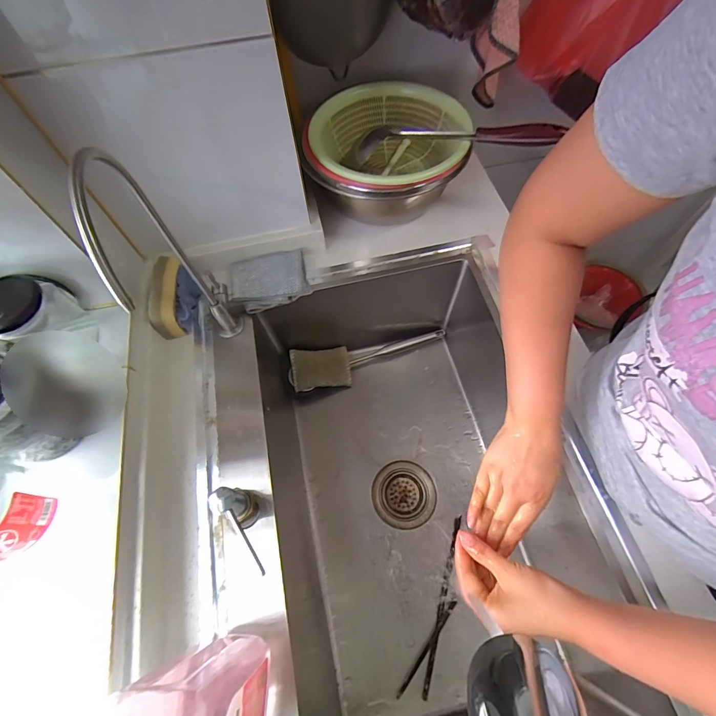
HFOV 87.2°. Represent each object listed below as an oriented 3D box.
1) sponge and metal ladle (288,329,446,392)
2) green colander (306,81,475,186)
[{"bbox_3d":[0.026,0.002,0.726,0.312,0.062,0.080,-11,64,-3],"label":"sponge and metal ladle"},{"bbox_3d":[0.046,-0.328,0.600,0.237,0.091,0.239,-9,63,-2],"label":"green colander"}]

